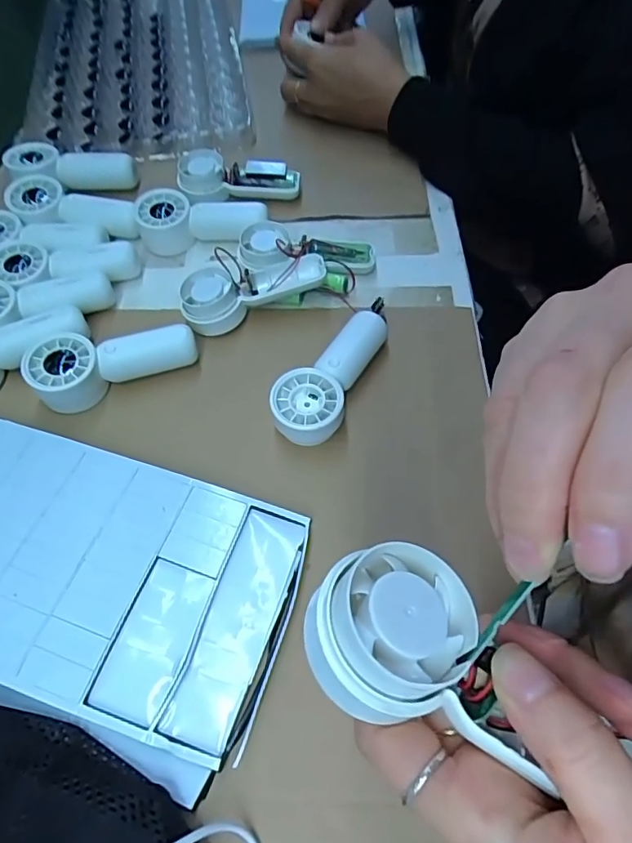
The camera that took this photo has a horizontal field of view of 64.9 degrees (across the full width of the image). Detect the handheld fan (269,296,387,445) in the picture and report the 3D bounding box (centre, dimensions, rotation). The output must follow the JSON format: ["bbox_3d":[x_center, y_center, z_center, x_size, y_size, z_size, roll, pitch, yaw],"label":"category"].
[{"bbox_3d":[0.014,-0.037,0.347,0.045,0.033,0.133,24,64,16],"label":"handheld fan"}]

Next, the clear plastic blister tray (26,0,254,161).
[{"bbox_3d":[-0.207,-0.432,0.584,0.227,0.021,0.385,-9,60,-3],"label":"clear plastic blister tray"}]

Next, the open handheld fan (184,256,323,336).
[{"bbox_3d":[-0.048,-0.101,0.383,0.108,0.031,0.042,-17,61,-8],"label":"open handheld fan"}]

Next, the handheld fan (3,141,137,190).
[{"bbox_3d":[-0.224,-0.228,0.457,0.109,0.032,0.044,5,60,5],"label":"handheld fan"}]

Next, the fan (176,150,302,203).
[{"bbox_3d":[-0.070,-0.224,0.453,0.107,0.029,0.034,-2,60,1],"label":"fan"}]

